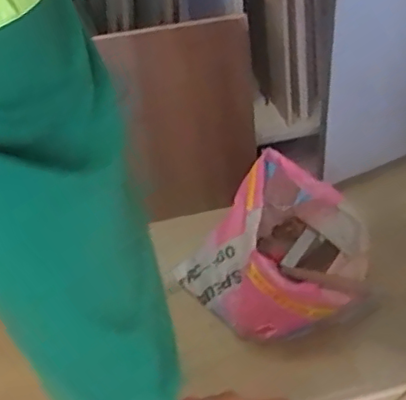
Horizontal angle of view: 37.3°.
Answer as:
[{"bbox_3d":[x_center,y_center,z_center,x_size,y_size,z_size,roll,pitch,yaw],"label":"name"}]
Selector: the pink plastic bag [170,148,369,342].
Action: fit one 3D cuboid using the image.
[{"bbox_3d":[0.135,0.099,1.061,0.291,0.204,0.233,29,50,34],"label":"pink plastic bag"}]

